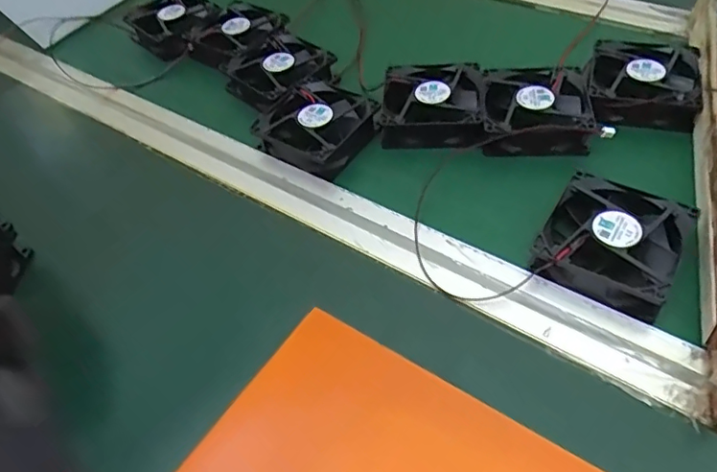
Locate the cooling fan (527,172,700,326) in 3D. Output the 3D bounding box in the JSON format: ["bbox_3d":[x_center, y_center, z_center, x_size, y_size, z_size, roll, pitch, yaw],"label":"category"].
[{"bbox_3d":[0.161,0.004,0.354,0.079,0.028,0.083,24,54,24],"label":"cooling fan"}]

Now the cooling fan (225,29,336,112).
[{"bbox_3d":[-0.071,-0.151,0.511,0.078,0.031,0.083,-33,53,-22],"label":"cooling fan"}]

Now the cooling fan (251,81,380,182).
[{"bbox_3d":[-0.034,-0.090,0.456,0.083,0.028,0.077,30,57,28],"label":"cooling fan"}]

